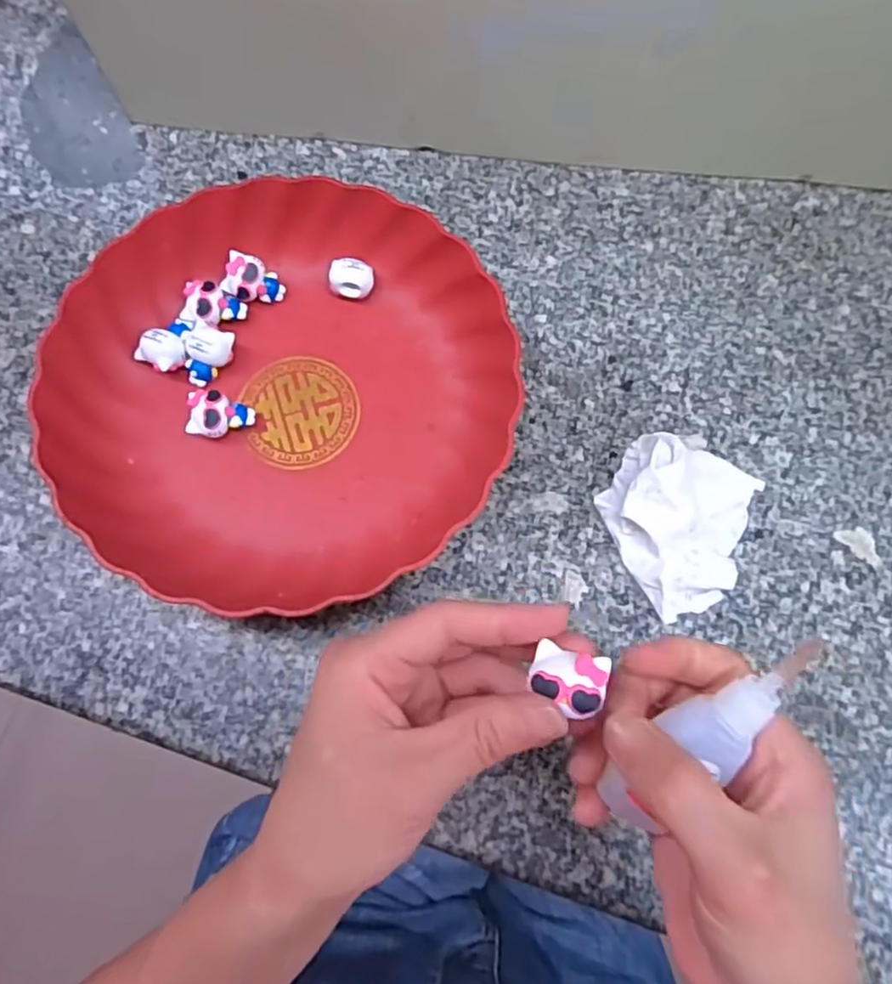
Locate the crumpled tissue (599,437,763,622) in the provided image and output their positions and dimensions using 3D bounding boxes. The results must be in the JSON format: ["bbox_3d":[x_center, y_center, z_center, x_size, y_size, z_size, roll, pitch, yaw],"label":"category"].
[{"bbox_3d":[0.133,0.010,0.359,0.085,0.029,0.092,-27,75,-9],"label":"crumpled tissue"}]

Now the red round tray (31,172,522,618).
[{"bbox_3d":[-0.088,-0.058,0.365,0.233,0.051,0.234,0,72,-1],"label":"red round tray"}]

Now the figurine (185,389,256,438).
[{"bbox_3d":[-0.125,-0.042,0.370,0.033,0.022,0.022,0,72,-1],"label":"figurine"}]

